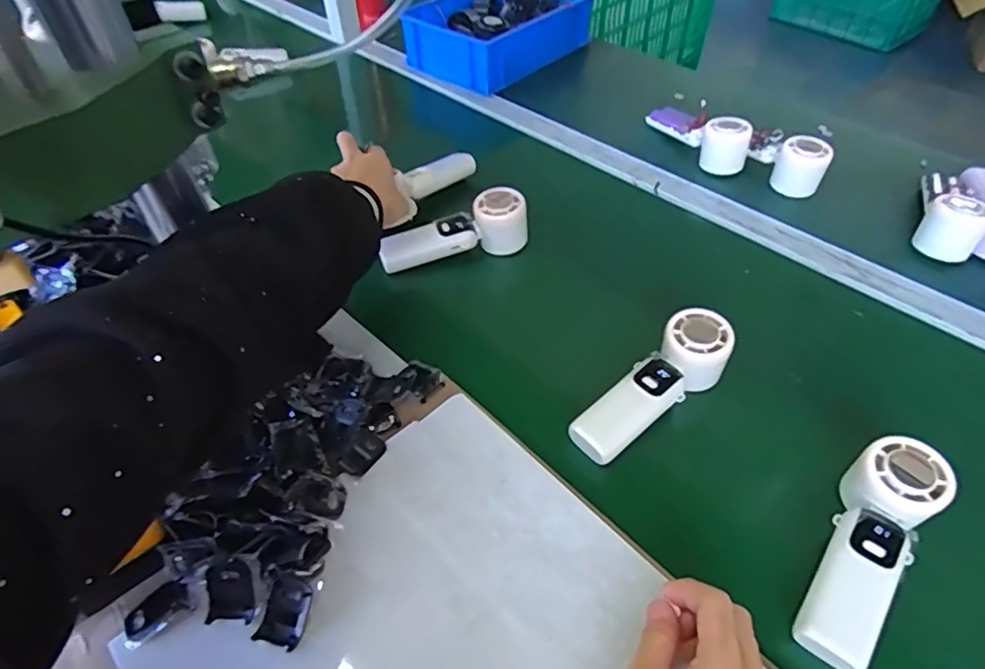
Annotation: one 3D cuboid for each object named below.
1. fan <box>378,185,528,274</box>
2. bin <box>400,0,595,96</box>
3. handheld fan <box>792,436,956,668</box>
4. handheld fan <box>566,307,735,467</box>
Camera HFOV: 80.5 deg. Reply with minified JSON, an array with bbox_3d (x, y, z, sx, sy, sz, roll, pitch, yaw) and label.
[{"bbox_3d":[-0.043,-0.116,0.650,0.160,0.056,0.045,-14,49,-9],"label":"fan"},{"bbox_3d":[0.024,-0.534,1.007,0.198,0.088,0.331,31,55,27],"label":"bin"},{"bbox_3d":[0.258,0.145,0.401,0.058,0.044,0.165,32,57,28],"label":"handheld fan"},{"bbox_3d":[0.136,0.040,0.495,0.165,0.044,0.059,-34,54,-24],"label":"handheld fan"}]

